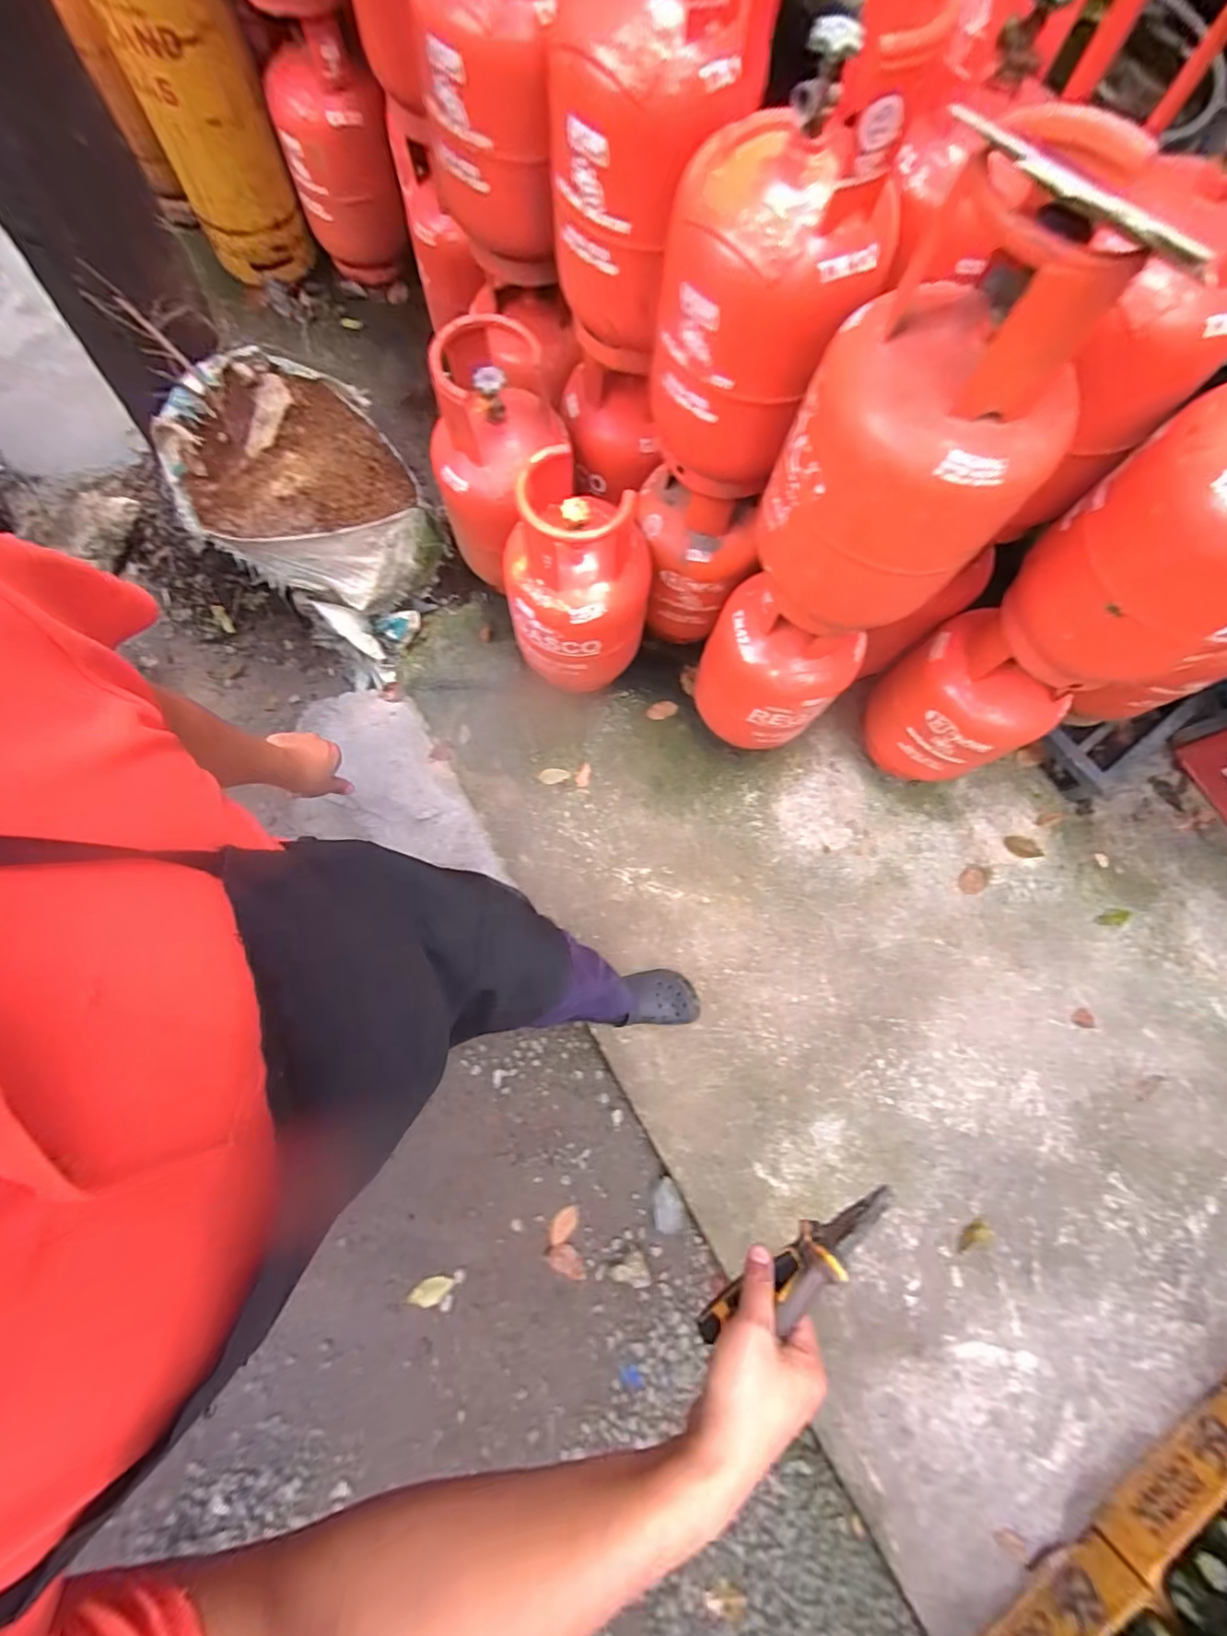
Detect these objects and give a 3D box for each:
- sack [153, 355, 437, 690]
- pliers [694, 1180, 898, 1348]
[{"bbox_3d":[-0.661,-0.690,1.344,0.436,0.527,0.455,43,76,6],"label":"sack"},{"bbox_3d":[0.141,0.344,0.433,0.177,0.044,0.027,-36,75,0],"label":"pliers"}]

